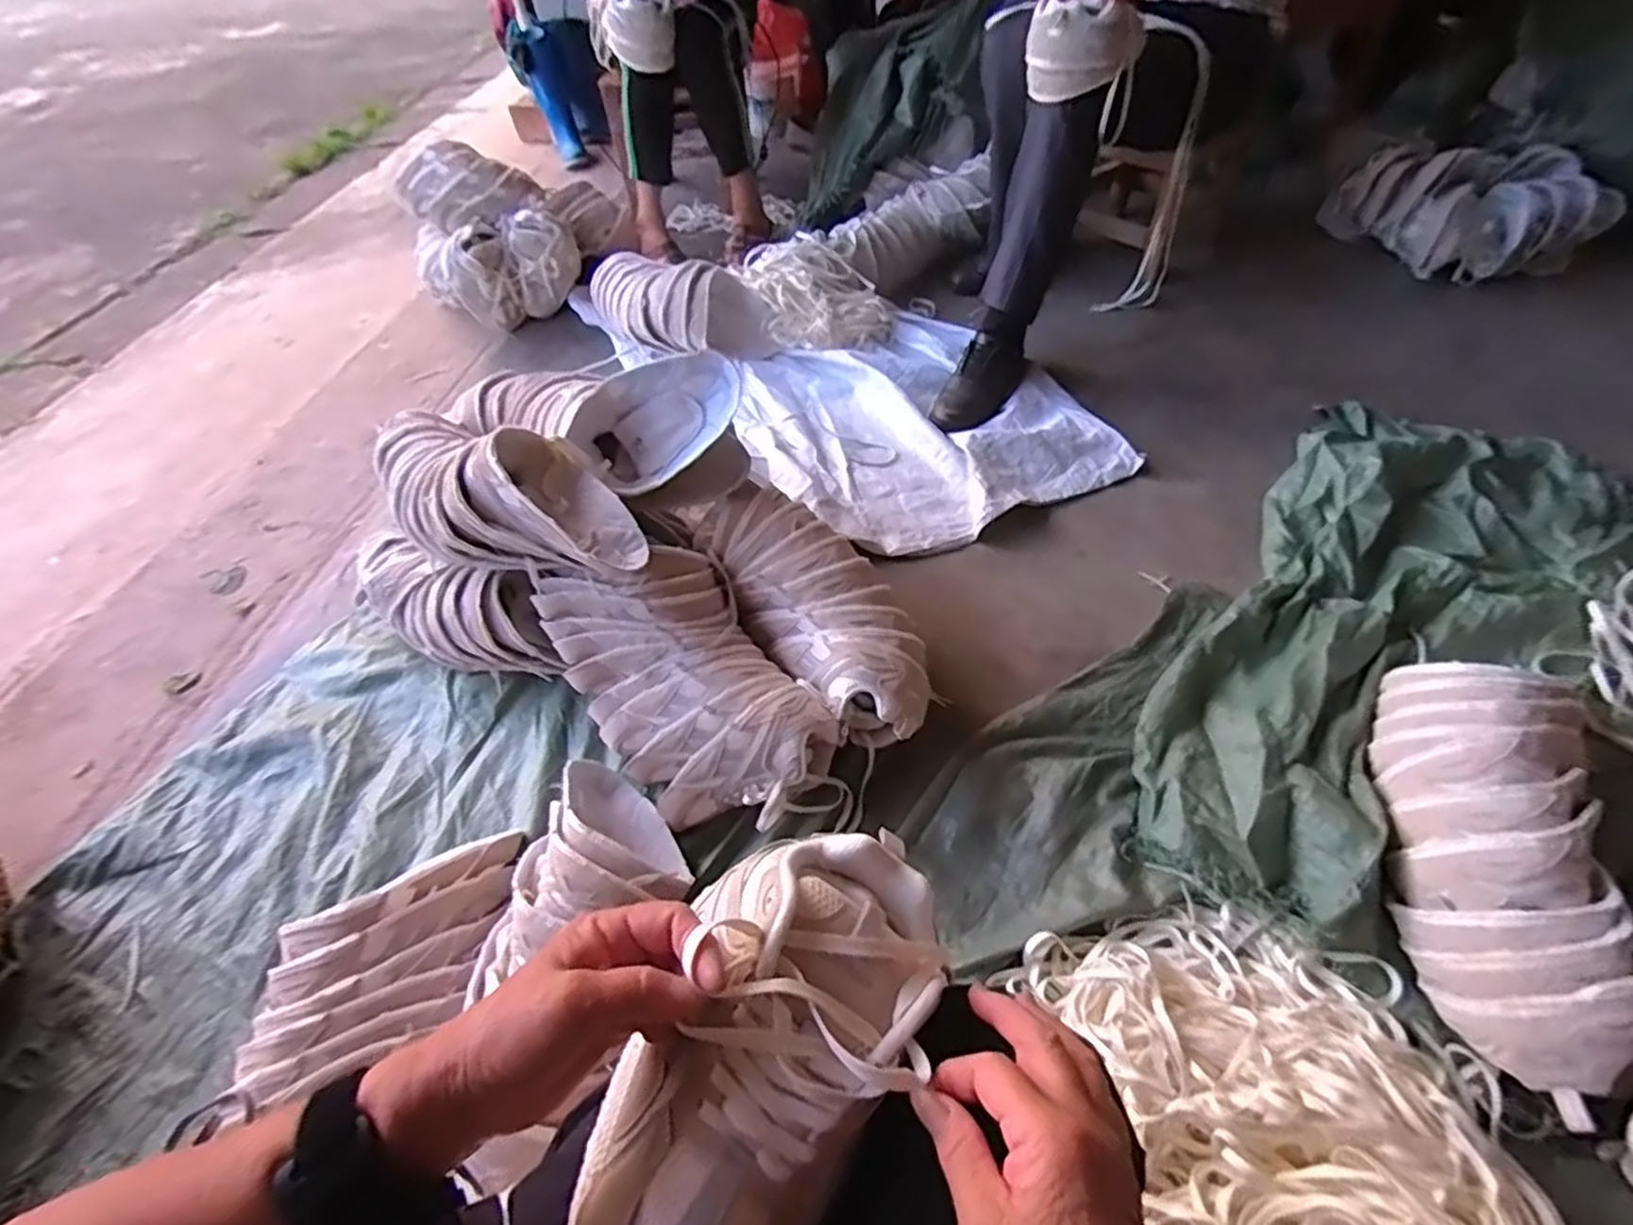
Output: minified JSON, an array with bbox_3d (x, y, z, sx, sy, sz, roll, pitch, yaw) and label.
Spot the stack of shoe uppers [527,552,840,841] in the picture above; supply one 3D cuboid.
[{"bbox_3d":[-0.160,0.078,0.875,0.222,0.154,0.360,-31,54,-18],"label":"stack of shoe uppers"}]

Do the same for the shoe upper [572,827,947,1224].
[{"bbox_3d":[-0.027,0.220,0.359,0.127,0.080,0.236,21,64,21],"label":"shoe upper"}]

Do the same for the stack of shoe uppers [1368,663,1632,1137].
[{"bbox_3d":[0.656,0.234,0.711,0.172,0.137,0.410,15,54,18],"label":"stack of shoe uppers"}]

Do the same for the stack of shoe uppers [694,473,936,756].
[{"bbox_3d":[0.006,-0.005,0.920,0.158,0.105,0.381,-30,66,-17],"label":"stack of shoe uppers"}]

